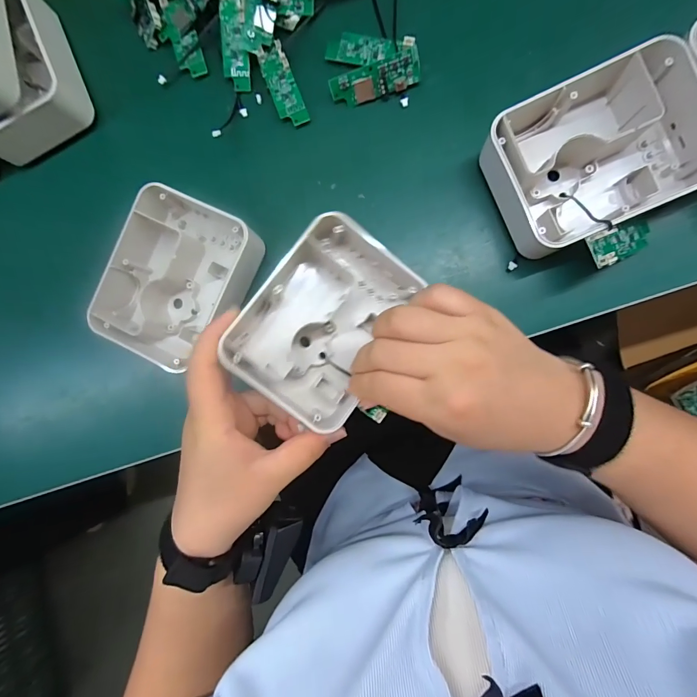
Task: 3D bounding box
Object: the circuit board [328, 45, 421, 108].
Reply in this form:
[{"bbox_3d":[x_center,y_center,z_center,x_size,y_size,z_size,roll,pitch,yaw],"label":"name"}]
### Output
[{"bbox_3d":[0.021,-0.212,0.291,0.070,0.004,0.024,-12,126,13],"label":"circuit board"}]

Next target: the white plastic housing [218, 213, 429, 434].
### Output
[{"bbox_3d":[-0.015,-0.019,0.267,0.107,0.046,0.136,35,84,-7],"label":"white plastic housing"}]

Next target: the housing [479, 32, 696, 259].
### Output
[{"bbox_3d":[0.171,-0.133,0.257,0.131,0.044,0.104,-24,86,7],"label":"housing"}]

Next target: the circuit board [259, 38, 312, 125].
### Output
[{"bbox_3d":[-0.054,-0.217,0.304,0.023,0.010,0.065,-22,86,7],"label":"circuit board"}]

